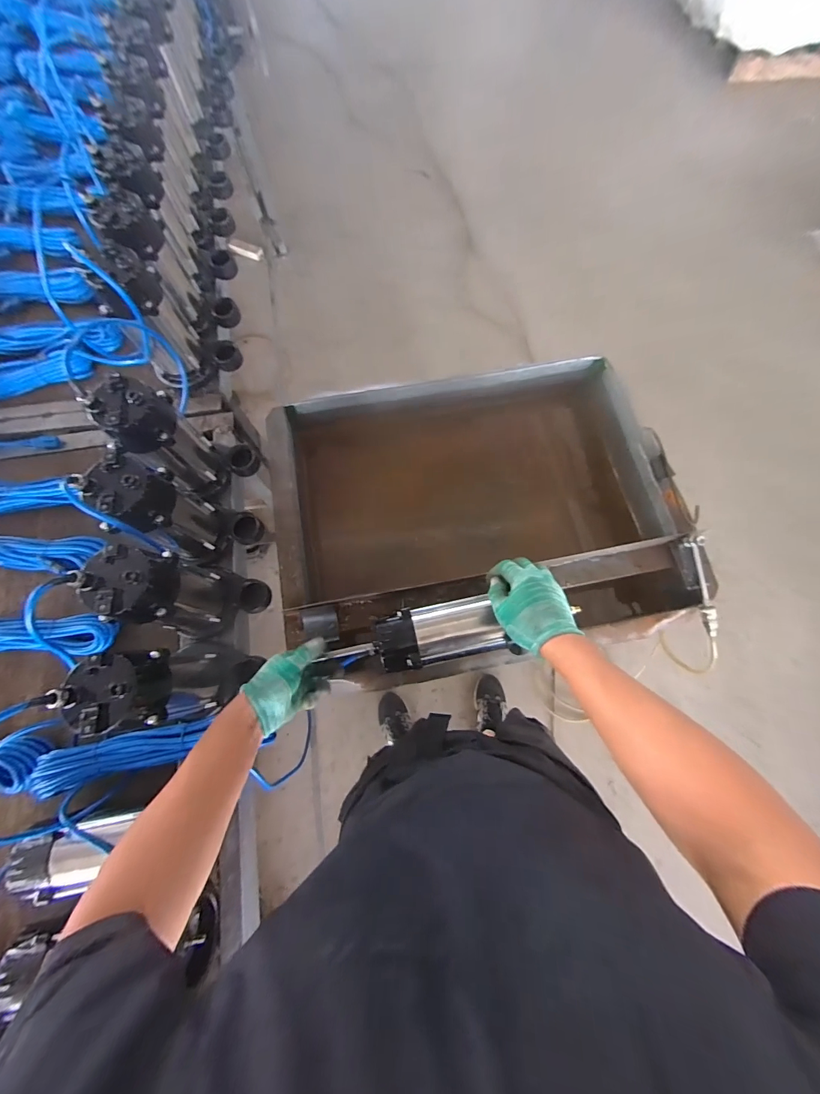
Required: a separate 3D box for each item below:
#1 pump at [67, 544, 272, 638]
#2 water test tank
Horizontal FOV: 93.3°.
[{"bbox_3d":[-0.322,0.075,0.572,0.134,0.237,0.112,13,74,4],"label":"pump"},{"bbox_3d":[0.127,-0.064,0.812,0.744,0.195,0.577,-11,74,-3],"label":"water test tank"}]

